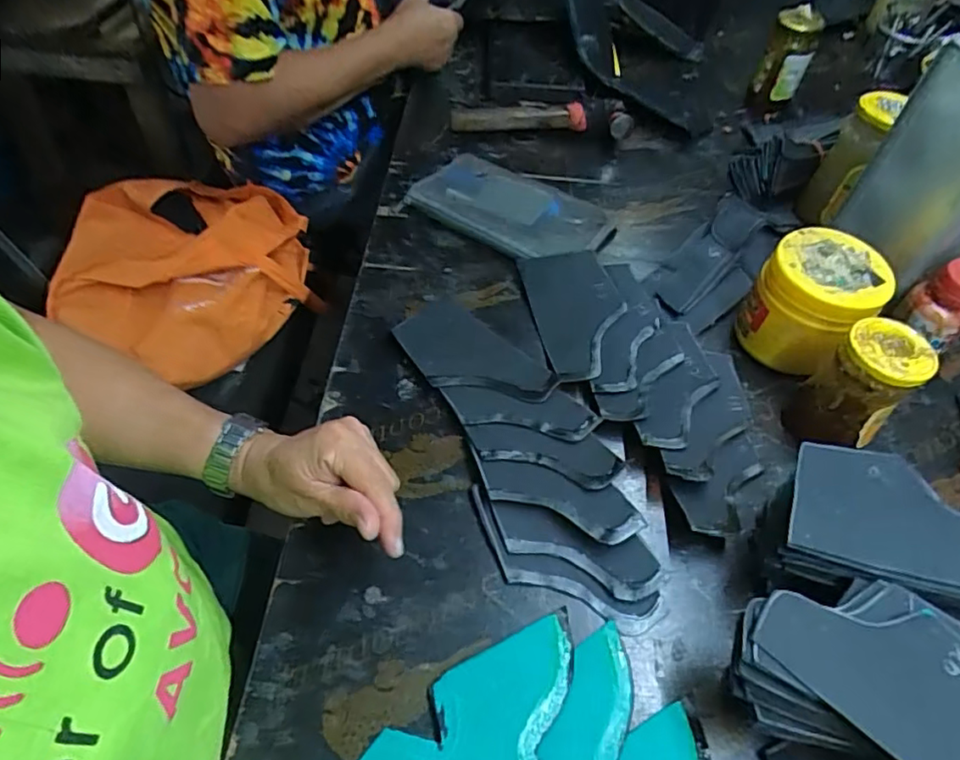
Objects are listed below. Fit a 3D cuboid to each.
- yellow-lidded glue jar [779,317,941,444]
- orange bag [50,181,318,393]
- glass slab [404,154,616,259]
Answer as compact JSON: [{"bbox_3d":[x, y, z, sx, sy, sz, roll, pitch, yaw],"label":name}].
[{"bbox_3d":[0.287,0.009,0.454,0.055,0.107,0.060,1,52,-2],"label":"yellow-lidded glue jar"},{"bbox_3d":[-0.410,-0.167,0.849,0.323,0.091,0.349,-7,53,-10],"label":"orange bag"},{"bbox_3d":[0.034,-0.199,0.667,0.229,0.021,0.129,31,59,24],"label":"glass slab"}]

